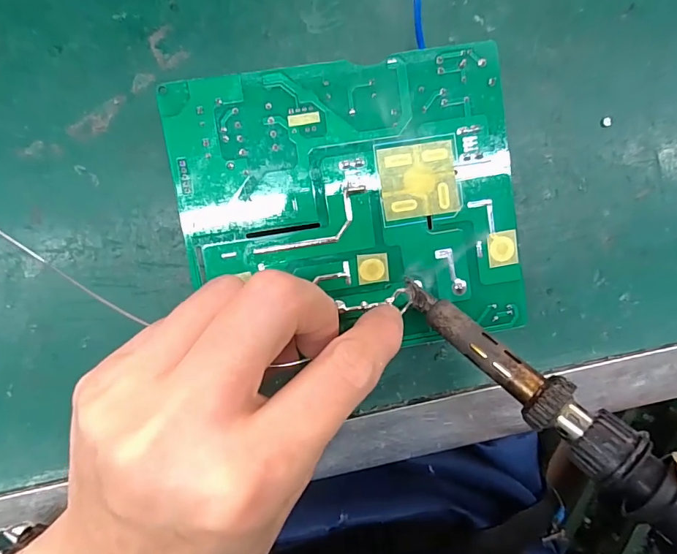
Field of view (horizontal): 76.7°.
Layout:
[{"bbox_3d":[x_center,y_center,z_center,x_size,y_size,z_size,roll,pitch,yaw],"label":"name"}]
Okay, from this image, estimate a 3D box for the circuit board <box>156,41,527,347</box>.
[{"bbox_3d":[0.005,-0.027,0.166,0.127,0.005,0.107,-9,96,-3],"label":"circuit board"}]

